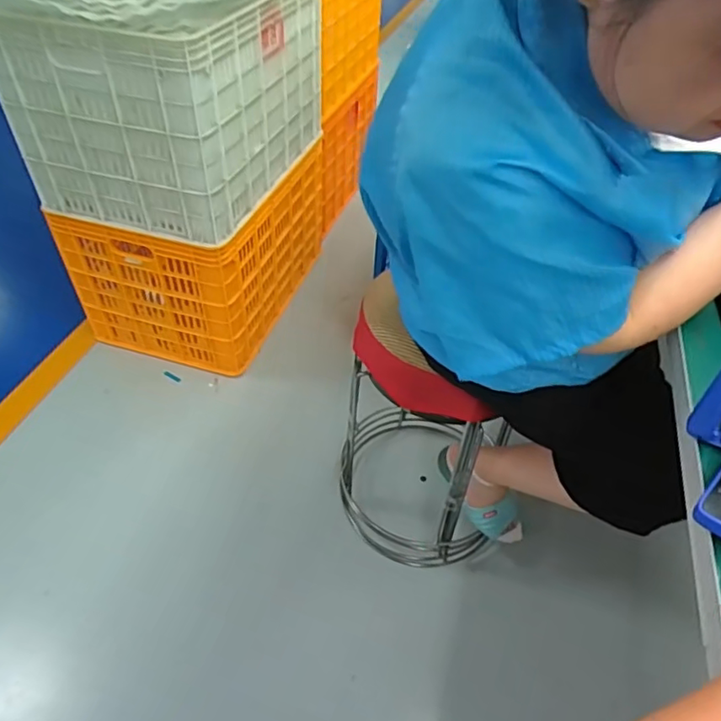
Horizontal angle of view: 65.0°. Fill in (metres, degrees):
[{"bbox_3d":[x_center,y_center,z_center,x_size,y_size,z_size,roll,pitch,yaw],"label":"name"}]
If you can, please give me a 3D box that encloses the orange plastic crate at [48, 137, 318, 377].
[{"bbox_3d":[-0.418,-0.347,1.606,0.456,0.362,0.676,17,47,13],"label":"orange plastic crate"}]

